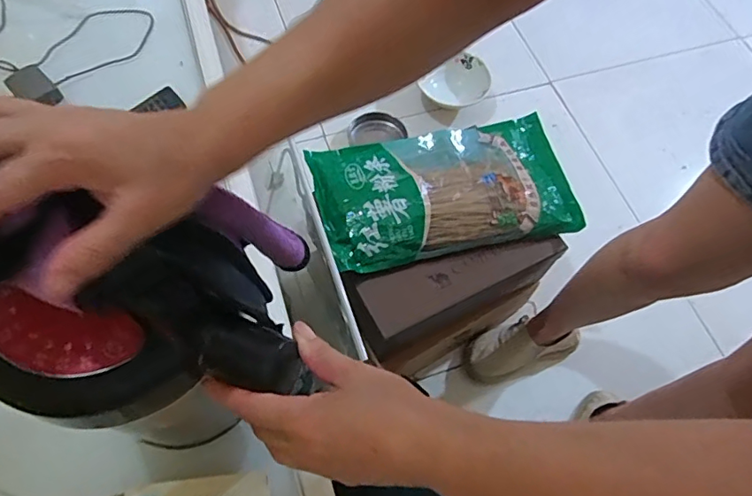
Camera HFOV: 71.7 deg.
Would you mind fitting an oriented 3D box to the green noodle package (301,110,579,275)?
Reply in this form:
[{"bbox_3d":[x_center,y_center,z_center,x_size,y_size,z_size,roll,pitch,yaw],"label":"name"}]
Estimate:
[{"bbox_3d":[0.101,-0.091,0.772,0.369,0.033,0.201,-11,64,-9],"label":"green noodle package"}]

